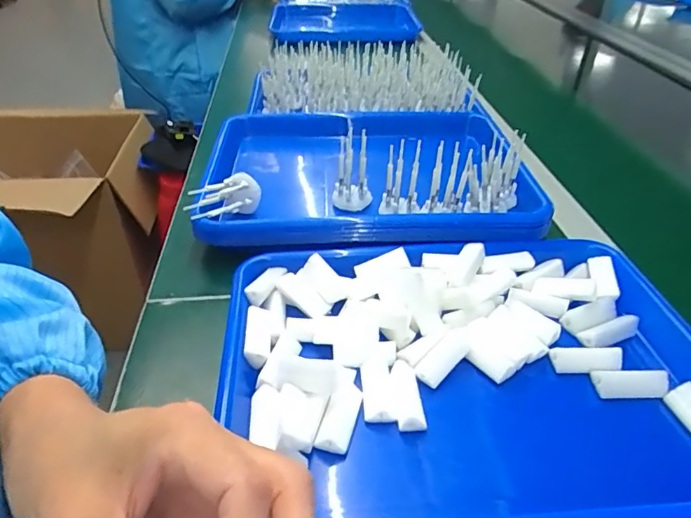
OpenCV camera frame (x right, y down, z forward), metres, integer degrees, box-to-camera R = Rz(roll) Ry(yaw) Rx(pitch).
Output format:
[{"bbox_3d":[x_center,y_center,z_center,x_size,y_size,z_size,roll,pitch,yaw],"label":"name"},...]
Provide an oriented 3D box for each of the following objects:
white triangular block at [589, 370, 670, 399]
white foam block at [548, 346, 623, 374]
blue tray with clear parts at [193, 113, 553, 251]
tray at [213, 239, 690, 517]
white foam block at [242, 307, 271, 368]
[{"bbox_3d":[0.194,0.085,0.338,0.049,0.013,0.015,2,38,1],"label":"white triangular block"},{"bbox_3d":[0.170,0.071,0.352,0.046,0.006,0.019,-5,75,14],"label":"white foam block"},{"bbox_3d":[0.022,-0.099,0.529,0.331,0.076,0.260,2,38,1],"label":"blue tray with clear parts"},{"bbox_3d":[0.085,0.071,0.351,0.334,0.033,0.245,-2,38,-5],"label":"tray"},{"bbox_3d":[-0.063,0.055,0.361,0.017,0.012,0.047,-2,38,-4],"label":"white foam block"}]

